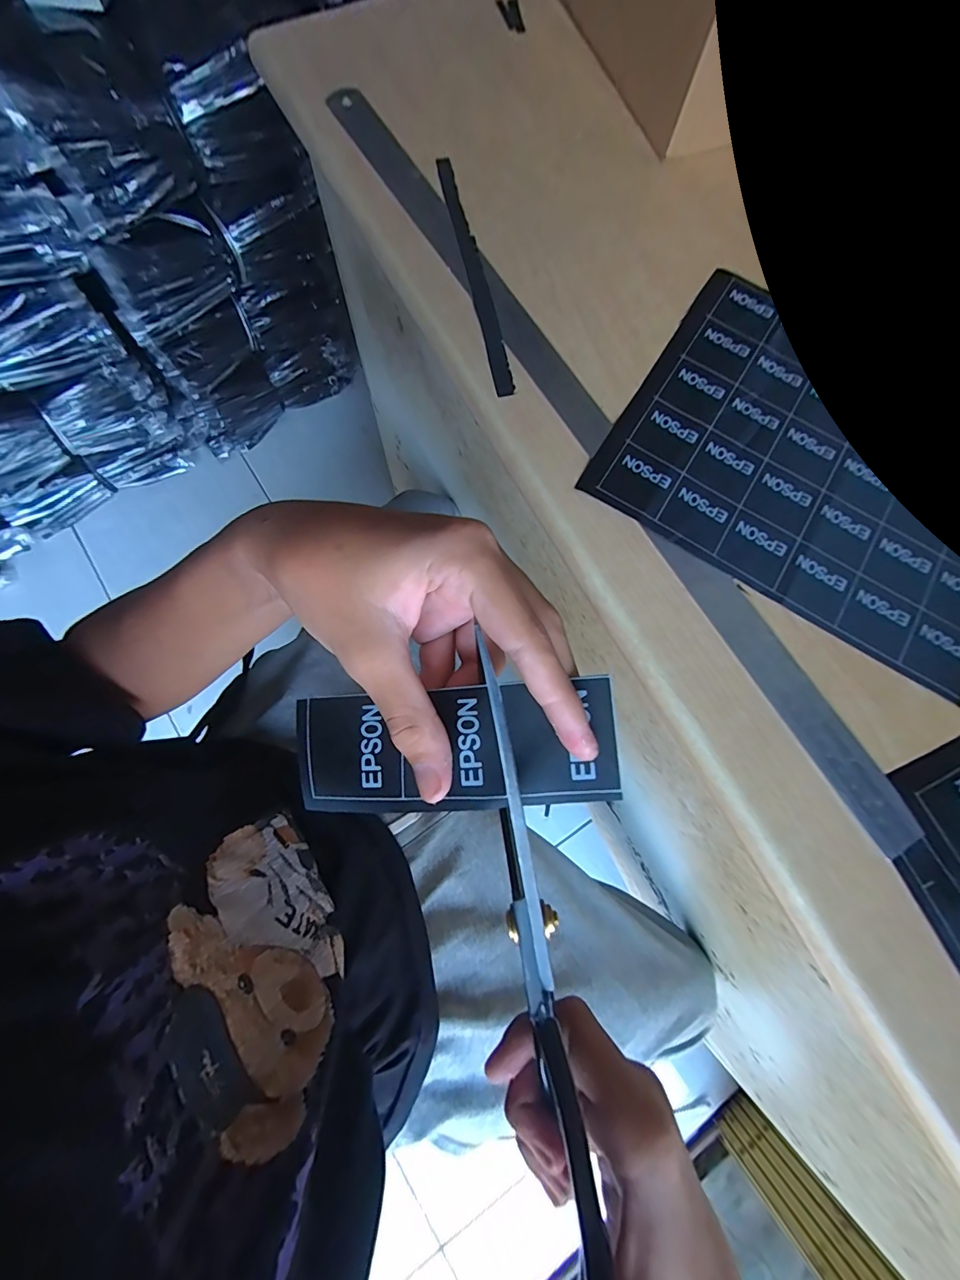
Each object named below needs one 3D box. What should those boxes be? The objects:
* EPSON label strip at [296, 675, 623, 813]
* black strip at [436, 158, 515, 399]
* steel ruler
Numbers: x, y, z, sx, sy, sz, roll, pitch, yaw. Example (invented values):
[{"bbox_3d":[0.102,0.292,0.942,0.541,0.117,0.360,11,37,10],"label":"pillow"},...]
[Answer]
[{"bbox_3d":[-0.013,0.041,0.175,0.123,0.005,0.043,-6,85,13],"label":"EPSON label strip"},{"bbox_3d":[-0.004,-0.256,0.320,0.013,0.004,0.204,-12,78,-4],"label":"black strip"},{"bbox_3d":[0.058,-0.148,0.296,0.034,0.007,0.614,-31,80,-8],"label":"steel ruler"}]

